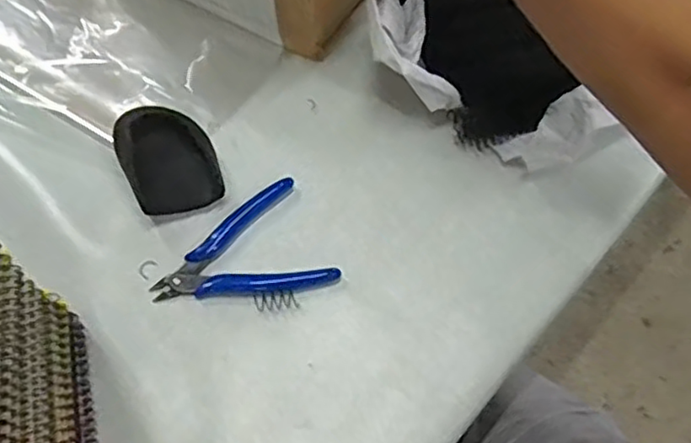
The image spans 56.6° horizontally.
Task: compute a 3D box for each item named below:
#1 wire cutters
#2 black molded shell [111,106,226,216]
[{"bbox_3d":[-0.074,0.022,0.441,0.114,0.010,0.084,-19,64,-12],"label":"wire cutters"},{"bbox_3d":[-0.127,-0.042,0.467,0.063,0.033,0.084,-23,65,-14],"label":"black molded shell"}]

